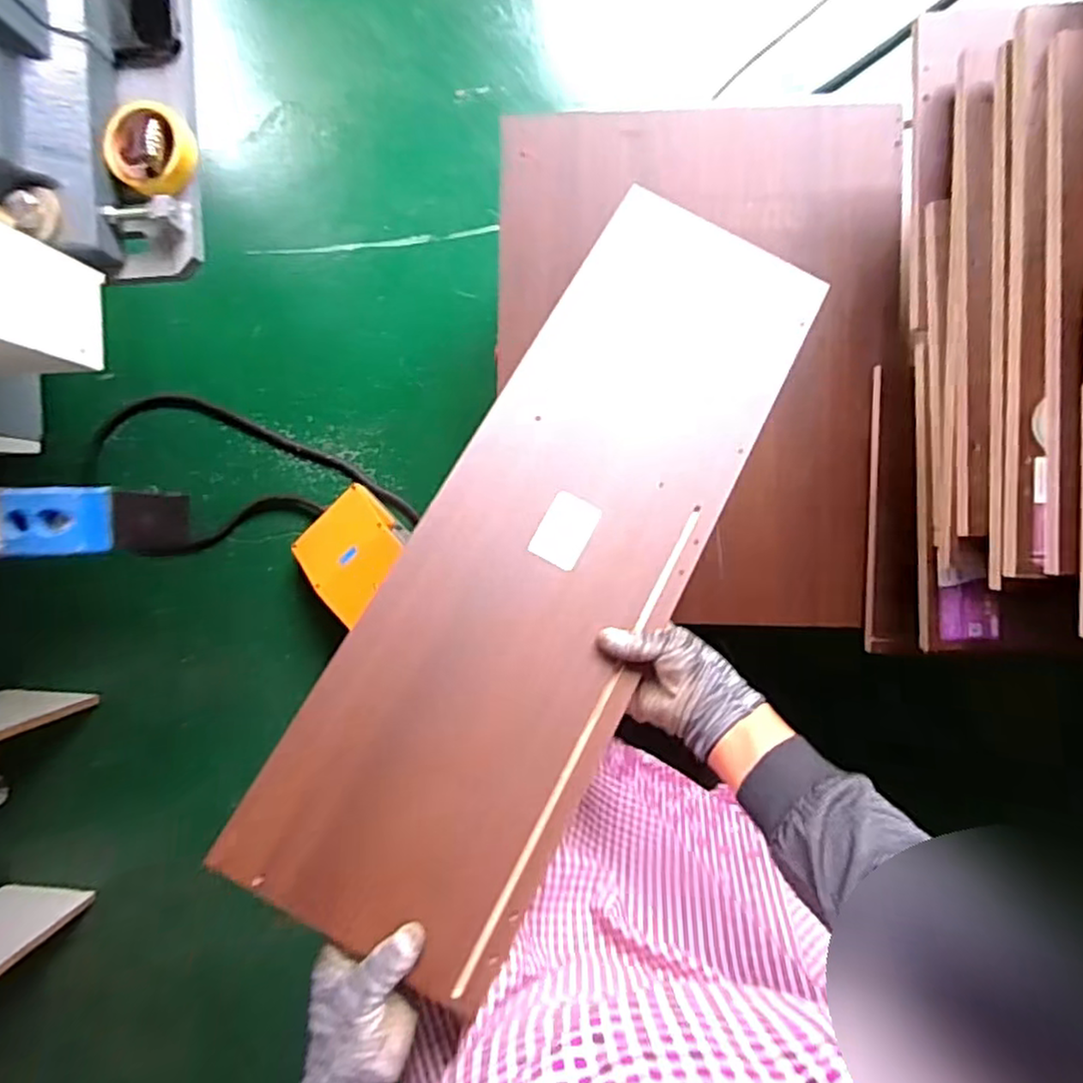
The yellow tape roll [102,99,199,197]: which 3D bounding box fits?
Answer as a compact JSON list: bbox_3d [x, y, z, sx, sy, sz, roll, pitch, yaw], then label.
[{"bbox_3d":[-0.434,-0.431,0.750,0.093,0.031,0.102,9,92,6],"label":"yellow tape roll"}]

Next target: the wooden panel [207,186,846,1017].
[{"bbox_3d":[0.024,-0.011,0.601,0.223,0.019,0.713,29,73,3],"label":"wooden panel"}]

